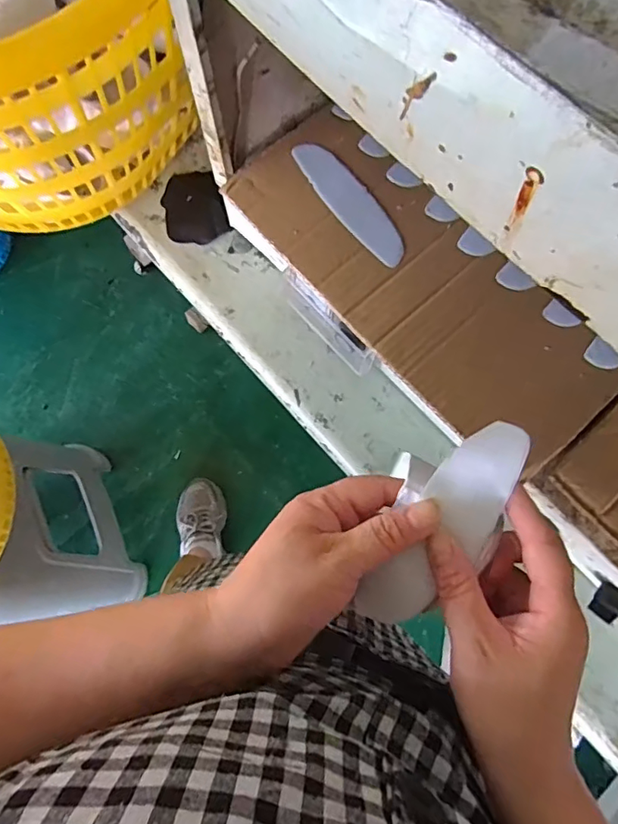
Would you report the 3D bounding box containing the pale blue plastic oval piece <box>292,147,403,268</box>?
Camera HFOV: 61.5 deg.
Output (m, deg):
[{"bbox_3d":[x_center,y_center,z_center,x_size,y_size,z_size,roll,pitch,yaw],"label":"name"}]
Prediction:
[{"bbox_3d":[0.040,-0.200,0.495,0.038,0.004,0.144,-39,86,-6],"label":"pale blue plastic oval piece"}]

